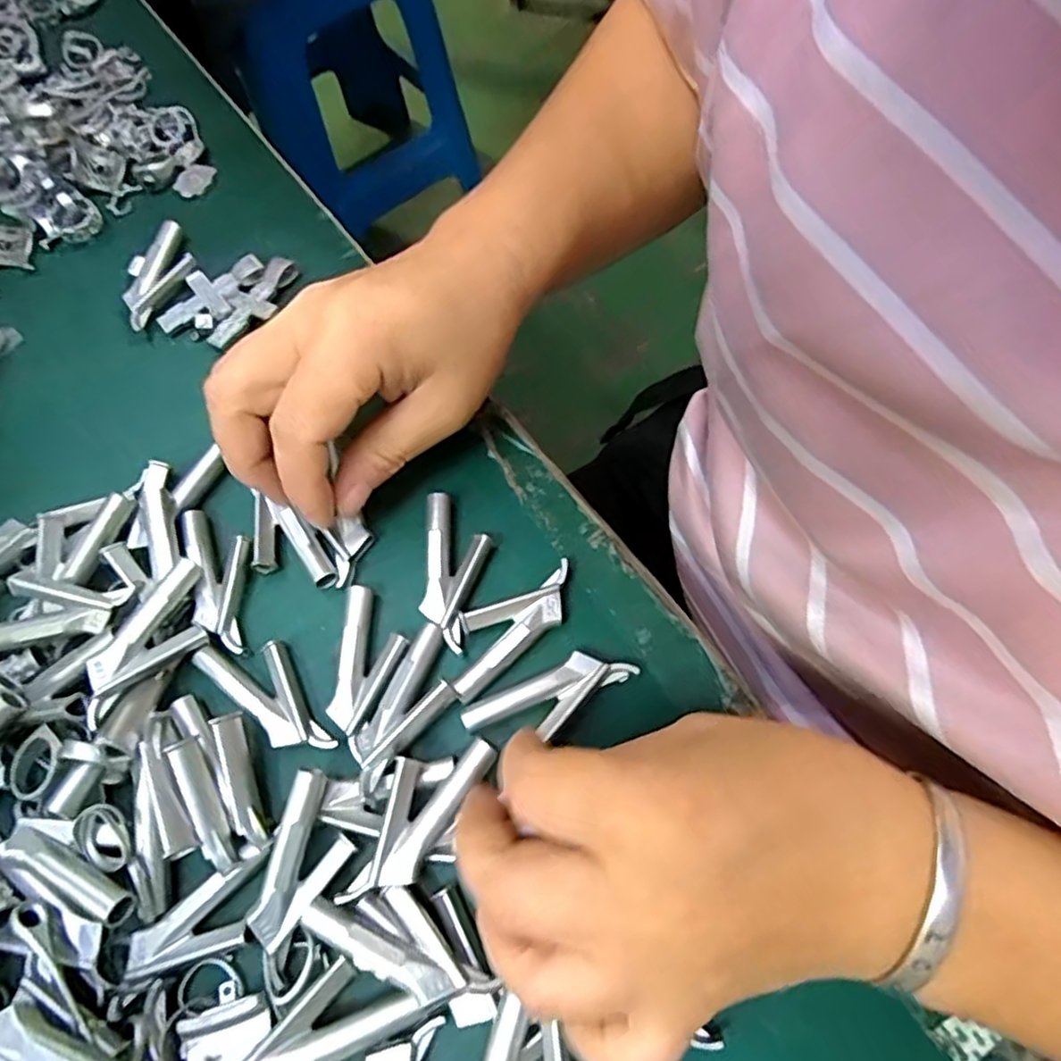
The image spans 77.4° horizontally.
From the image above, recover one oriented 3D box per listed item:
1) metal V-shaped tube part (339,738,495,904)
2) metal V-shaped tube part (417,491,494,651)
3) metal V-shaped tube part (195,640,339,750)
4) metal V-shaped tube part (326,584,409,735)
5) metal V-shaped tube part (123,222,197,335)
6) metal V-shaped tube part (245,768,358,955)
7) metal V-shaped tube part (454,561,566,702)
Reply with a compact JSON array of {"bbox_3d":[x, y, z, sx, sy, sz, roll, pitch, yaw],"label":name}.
[{"bbox_3d":[-0.040,0.095,0.224,0.025,0.011,0.062,32,72,14],"label":"metal V-shaped tube part"},{"bbox_3d":[-0.029,0.016,0.263,0.026,0.010,0.062,1,67,2],"label":"metal V-shaped tube part"},{"bbox_3d":[-0.096,0.059,0.247,0.063,0.007,0.025,39,74,16],"label":"metal V-shaped tube part"},{"bbox_3d":[-0.061,0.049,0.252,0.025,0.007,0.053,3,67,3],"label":"metal V-shaped tube part"},{"bbox_3d":[-0.183,-0.126,0.328,0.026,0.008,0.062,16,69,8],"label":"metal V-shaped tube part"},{"bbox_3d":[-0.075,0.110,0.221,0.024,0.013,0.052,19,69,9],"label":"metal V-shaped tube part"},{"bbox_3d":[-0.008,0.036,0.254,0.062,0.009,0.024,-38,71,-13],"label":"metal V-shaped tube part"}]

